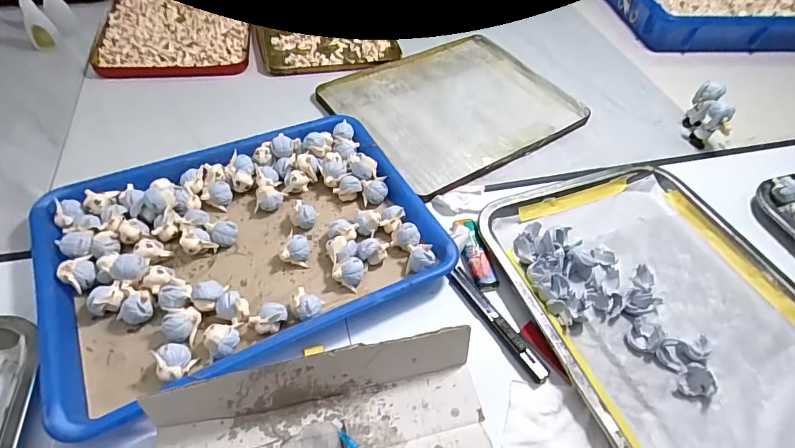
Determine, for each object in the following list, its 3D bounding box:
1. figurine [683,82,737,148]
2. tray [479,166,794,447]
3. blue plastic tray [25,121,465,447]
[{"bbox_3d":[0.398,-0.137,0.560,0.023,0.065,0.078,10,51,3],"label":"figurine"},{"bbox_3d":[0.251,0.086,0.384,0.244,0.026,0.338,-14,54,-16],"label":"tray"},{"bbox_3d":[-0.138,0.010,0.403,0.322,0.031,0.239,-23,57,-22],"label":"blue plastic tray"}]

